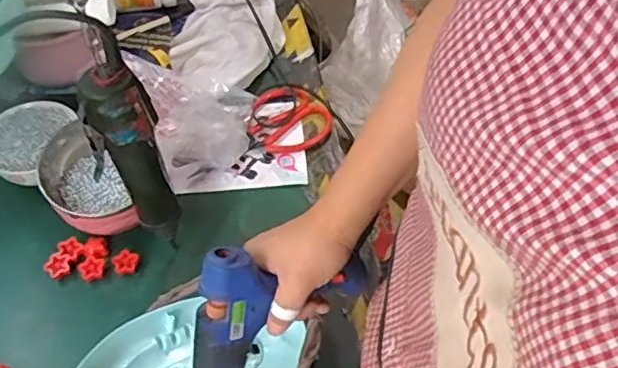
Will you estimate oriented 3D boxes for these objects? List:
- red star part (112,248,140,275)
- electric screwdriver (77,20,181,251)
[{"bbox_3d":[-0.191,0.083,0.635,0.026,0.018,0.024,-24,54,-16],"label":"red star part"},{"bbox_3d":[-0.154,-0.029,0.514,0.051,0.237,0.033,-16,53,-11],"label":"electric screwdriver"}]

